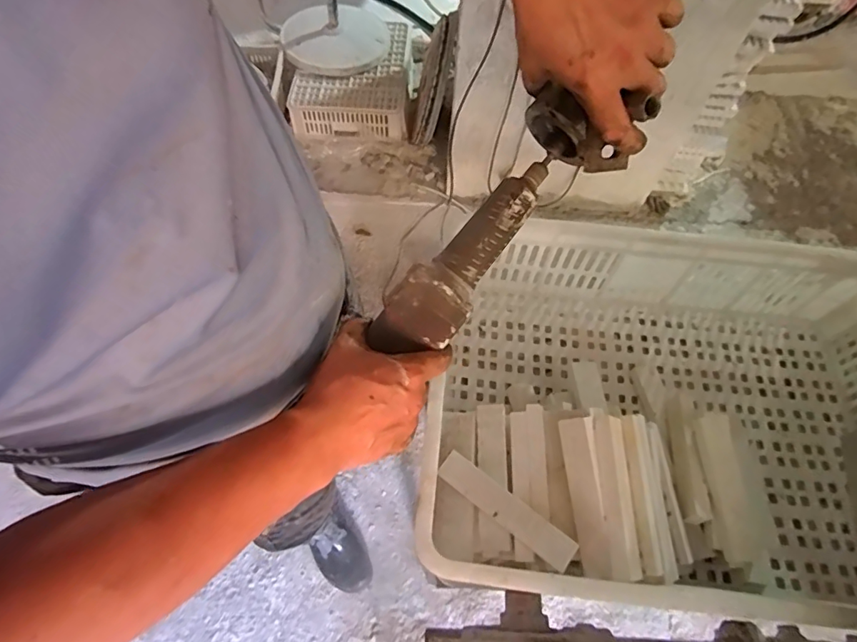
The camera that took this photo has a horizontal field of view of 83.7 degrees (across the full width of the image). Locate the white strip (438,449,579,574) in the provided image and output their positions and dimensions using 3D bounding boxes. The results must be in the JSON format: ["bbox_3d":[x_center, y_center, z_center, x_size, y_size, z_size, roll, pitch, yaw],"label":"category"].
[{"bbox_3d":[0.075,0.187,0.477,0.147,0.011,0.033,33,89,25],"label":"white strip"}]

